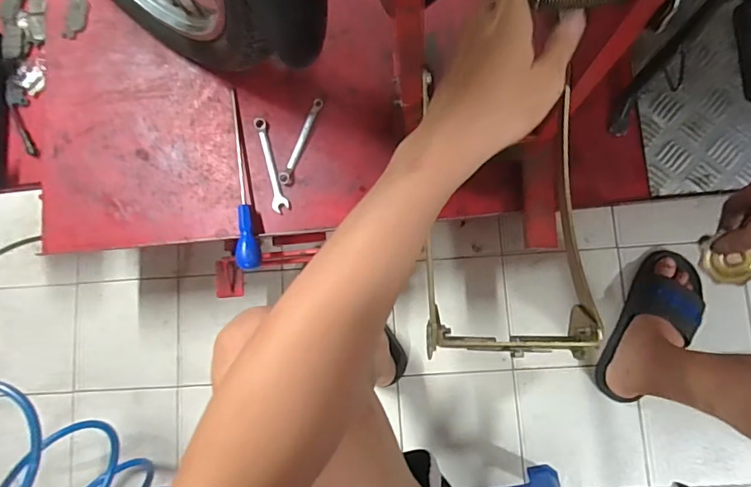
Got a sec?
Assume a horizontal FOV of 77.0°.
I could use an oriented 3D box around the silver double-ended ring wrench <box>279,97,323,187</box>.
[{"bbox_3d":[-0.113,-0.153,0.713,0.018,0.013,0.138,23,87,5],"label":"silver double-ended ring wrench"}]

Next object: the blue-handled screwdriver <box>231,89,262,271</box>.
[{"bbox_3d":[-0.205,-0.097,0.701,0.031,0.032,0.274,-11,82,4],"label":"blue-handled screwdriver"}]

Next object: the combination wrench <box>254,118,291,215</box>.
[{"bbox_3d":[-0.158,-0.119,0.715,0.025,0.004,0.147,-16,84,2],"label":"combination wrench"}]

